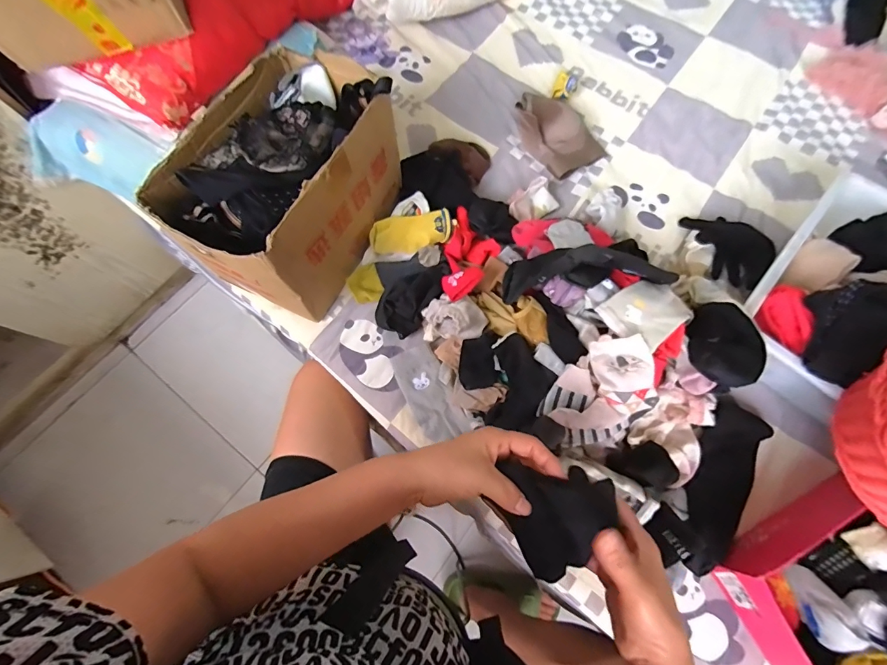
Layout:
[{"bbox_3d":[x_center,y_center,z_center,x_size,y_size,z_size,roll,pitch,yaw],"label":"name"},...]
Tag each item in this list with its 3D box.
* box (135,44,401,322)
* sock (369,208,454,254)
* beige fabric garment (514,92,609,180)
[{"bbox_3d":[-0.218,-0.215,0.596,0.191,0.218,0.324,26,73,9],"label":"box"},{"bbox_3d":[-0.054,-0.164,0.659,0.132,0.029,0.061,-9,71,12],"label":"sock"},{"bbox_3d":[0.212,-0.386,0.770,0.134,0.051,0.180,-38,75,-12],"label":"beige fabric garment"}]

